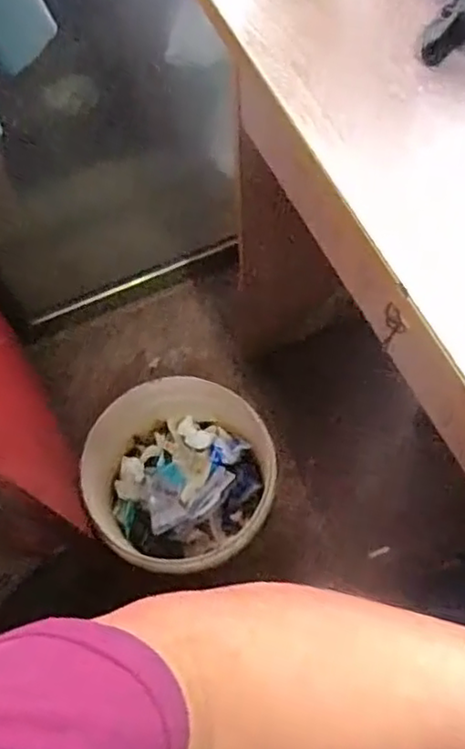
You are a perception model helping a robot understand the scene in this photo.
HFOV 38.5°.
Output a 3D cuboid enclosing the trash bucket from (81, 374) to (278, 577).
[{"bbox_3d":[-0.073,0.176,1.014,0.255,0.256,0.250,-1,67,2],"label":"trash bucket"}]

